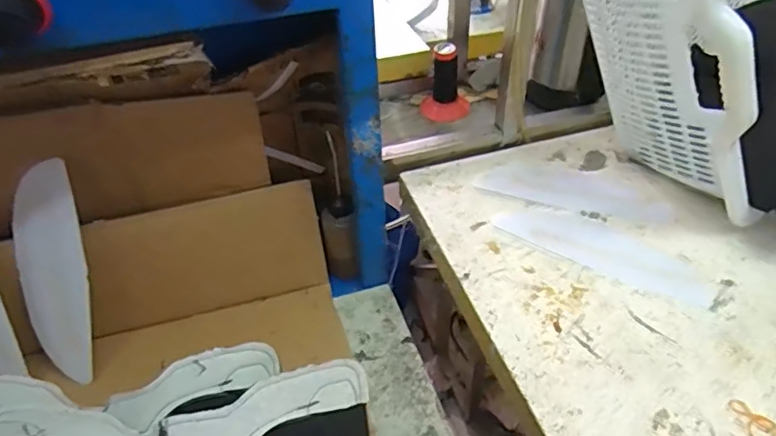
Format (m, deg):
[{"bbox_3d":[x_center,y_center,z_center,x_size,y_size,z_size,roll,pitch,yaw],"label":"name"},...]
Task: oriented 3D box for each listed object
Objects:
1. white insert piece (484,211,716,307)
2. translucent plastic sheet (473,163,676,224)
[{"bbox_3d":[0.221,0.030,0.576,0.214,0.004,0.067,27,50,29],"label":"white insert piece"},{"bbox_3d":[0.217,-0.036,0.649,0.207,0.004,0.078,13,44,17],"label":"translucent plastic sheet"}]

